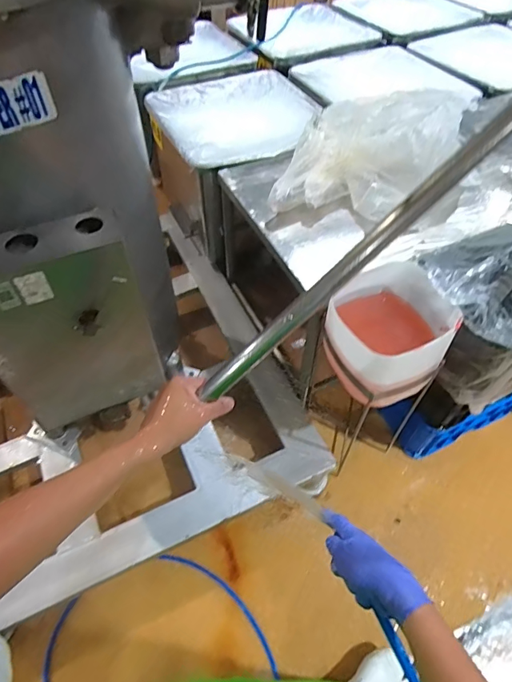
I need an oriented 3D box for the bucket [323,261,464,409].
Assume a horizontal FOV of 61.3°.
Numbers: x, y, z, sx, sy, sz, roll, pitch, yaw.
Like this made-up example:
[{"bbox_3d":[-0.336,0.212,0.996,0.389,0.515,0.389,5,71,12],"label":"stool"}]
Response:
[{"bbox_3d":[0.335,-0.024,1.171,0.285,0.229,0.297,0,53,0],"label":"bucket"}]

